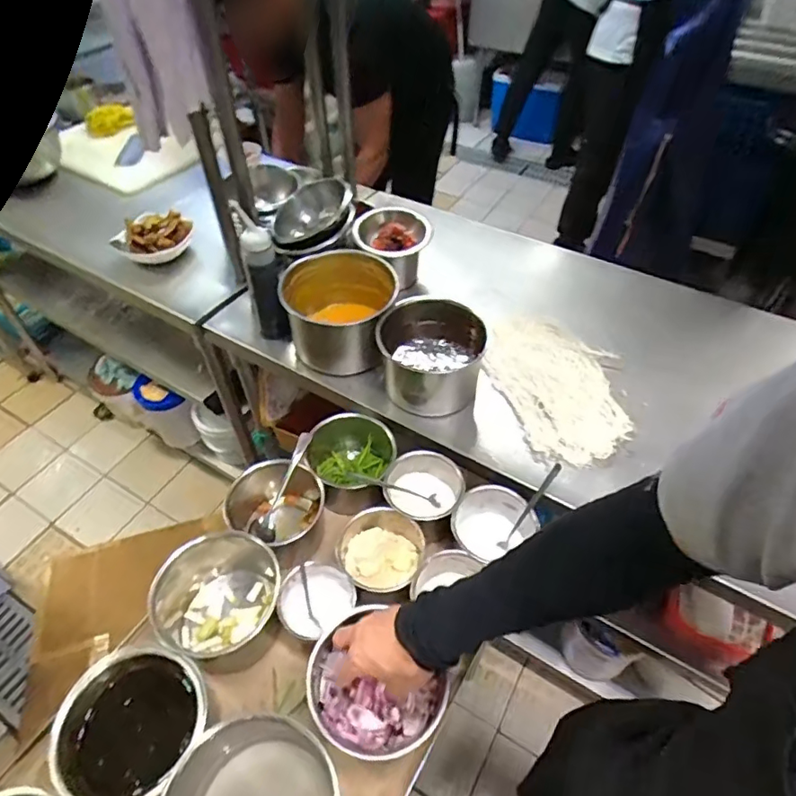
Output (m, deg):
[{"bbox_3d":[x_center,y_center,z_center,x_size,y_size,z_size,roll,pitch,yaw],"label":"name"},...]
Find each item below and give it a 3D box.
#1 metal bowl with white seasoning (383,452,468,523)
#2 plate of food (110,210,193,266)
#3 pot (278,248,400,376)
[{"bbox_3d":[0.037,0.143,0.810,0.114,0.063,0.111,13,50,12],"label":"metal bowl with white seasoning"},{"bbox_3d":[-0.512,-0.338,1.126,0.153,0.072,0.135,-21,52,-18],"label":"plate of food"},{"bbox_3d":[-0.100,-0.153,0.938,0.185,0.124,0.180,0,49,0],"label":"pot"}]

